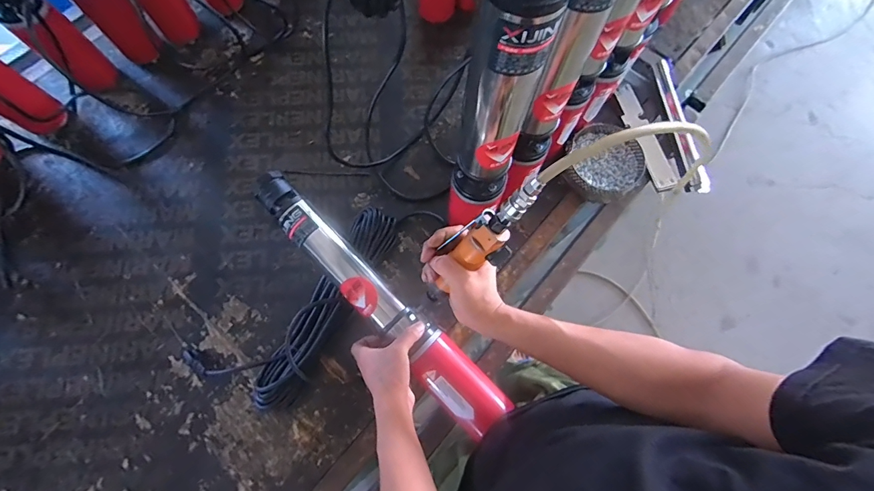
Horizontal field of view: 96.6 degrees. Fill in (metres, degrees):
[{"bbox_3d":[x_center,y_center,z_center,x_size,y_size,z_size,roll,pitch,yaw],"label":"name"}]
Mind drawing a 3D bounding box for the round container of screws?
[{"bbox_3d":[0.310,-0.147,0.708,0.136,0.030,0.142,0,73,-1],"label":"round container of screws"}]

